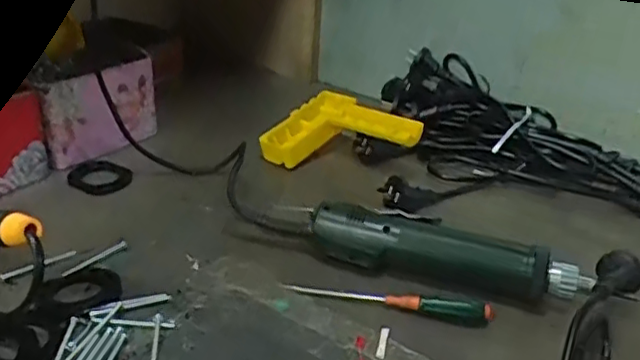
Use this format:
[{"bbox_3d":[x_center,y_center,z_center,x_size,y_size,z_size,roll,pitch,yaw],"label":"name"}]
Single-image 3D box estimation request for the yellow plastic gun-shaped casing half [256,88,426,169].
[{"bbox_3d":[0.023,-0.059,0.674,0.157,0.046,0.115,6,29,3],"label":"yellow plastic gun-shaped casing half"}]

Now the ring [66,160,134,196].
[{"bbox_3d":[-0.214,-0.005,0.607,0.066,0.007,0.051,24,35,31],"label":"ring"}]

